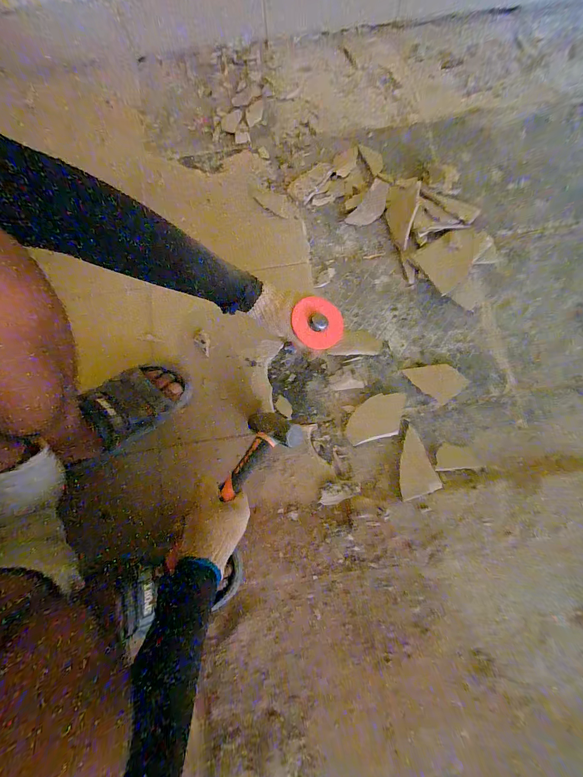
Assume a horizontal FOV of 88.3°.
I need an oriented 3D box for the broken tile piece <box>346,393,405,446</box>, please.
[{"bbox_3d":[0.154,0.054,0.544,0.116,0.005,0.073,-14,78,-3],"label":"broken tile piece"}]

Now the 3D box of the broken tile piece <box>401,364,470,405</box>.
[{"bbox_3d":[0.273,-0.020,0.566,0.098,0.004,0.075,44,81,9],"label":"broken tile piece"}]

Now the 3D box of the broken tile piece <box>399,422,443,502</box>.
[{"bbox_3d":[0.210,0.128,0.528,0.069,0.018,0.114,-15,78,-3],"label":"broken tile piece"}]

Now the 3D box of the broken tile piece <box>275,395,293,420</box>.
[{"bbox_3d":[-0.012,0.036,0.563,0.025,0.004,0.045,-42,81,-8],"label":"broken tile piece"}]

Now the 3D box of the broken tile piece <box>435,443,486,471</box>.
[{"bbox_3d":[0.294,0.121,0.532,0.082,0.007,0.043,-4,78,-1],"label":"broken tile piece"}]

